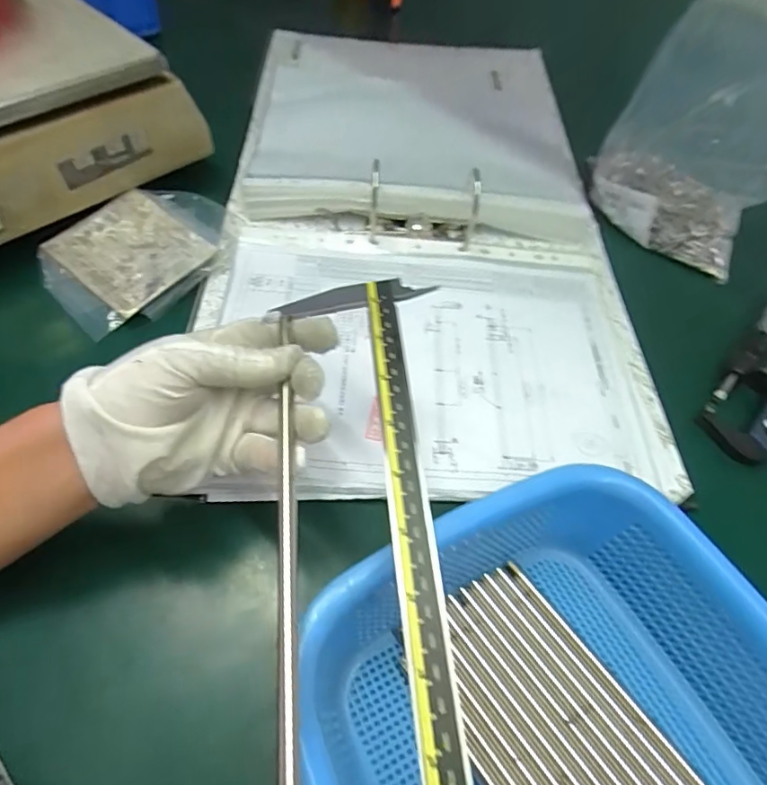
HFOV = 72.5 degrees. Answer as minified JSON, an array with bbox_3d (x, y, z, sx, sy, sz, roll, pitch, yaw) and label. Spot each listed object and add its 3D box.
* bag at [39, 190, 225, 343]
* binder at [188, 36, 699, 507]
[{"bbox_3d":[-0.204,-0.117,0.425,0.116,0.020,0.141,28,60,14],"label":"bag"},{"bbox_3d":[0.032,-0.190,0.491,0.347,0.040,0.602,1,57,-3],"label":"binder"}]

